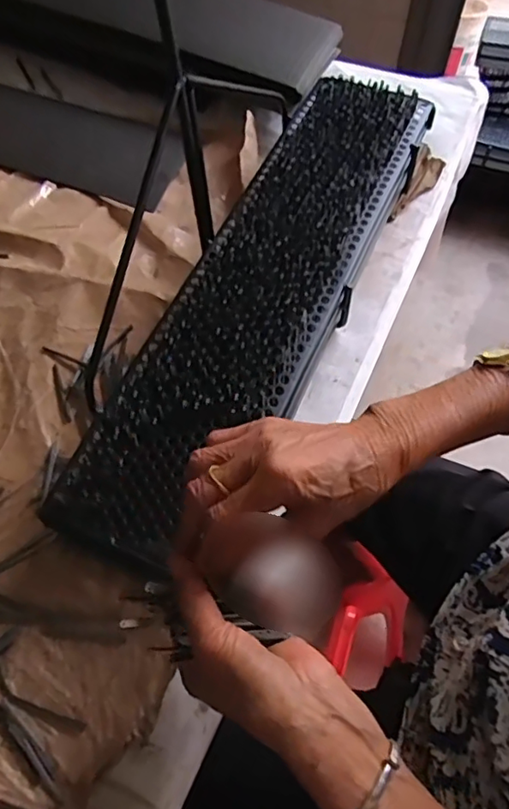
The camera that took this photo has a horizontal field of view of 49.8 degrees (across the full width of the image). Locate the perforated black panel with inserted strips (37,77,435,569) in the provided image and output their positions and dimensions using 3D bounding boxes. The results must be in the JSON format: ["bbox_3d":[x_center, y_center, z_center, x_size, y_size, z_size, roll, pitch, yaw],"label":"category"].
[{"bbox_3d":[0.018,-0.134,0.531,0.150,0.039,0.592,21,64,12],"label":"perforated black panel with inserted strips"}]

